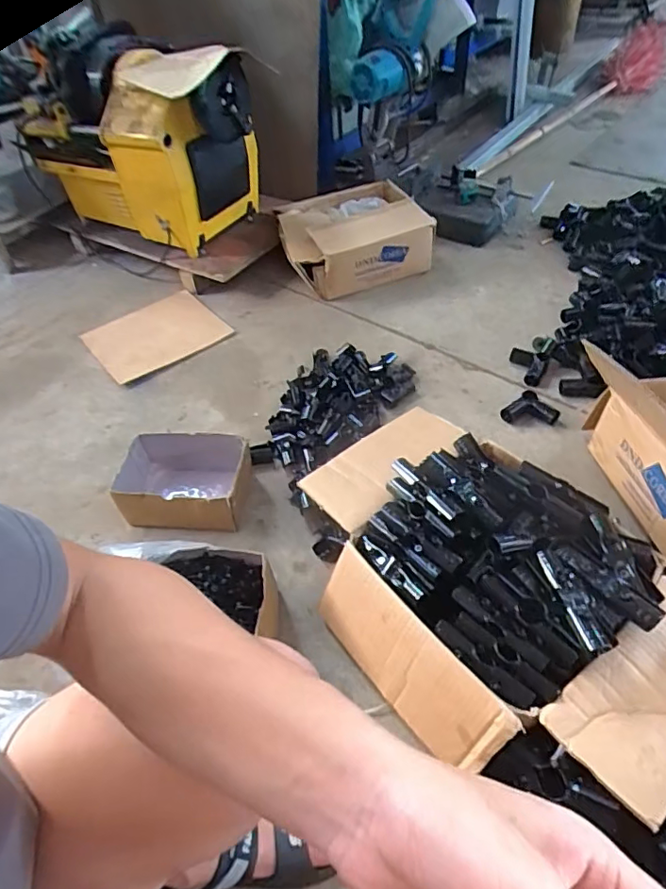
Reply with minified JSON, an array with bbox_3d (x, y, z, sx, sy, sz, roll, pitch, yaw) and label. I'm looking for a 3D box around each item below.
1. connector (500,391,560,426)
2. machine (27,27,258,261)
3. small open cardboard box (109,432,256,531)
[{"bbox_3d":[0.386,-0.063,1.057,0.081,0.032,0.081,-30,52,-21],"label":"connector"},{"bbox_3d":[-0.481,-0.837,1.466,0.570,0.390,0.332,22,53,22],"label":"machine"},{"bbox_3d":[-0.257,0.065,0.943,0.208,0.091,0.148,0,48,5],"label":"small open cardboard box"}]

